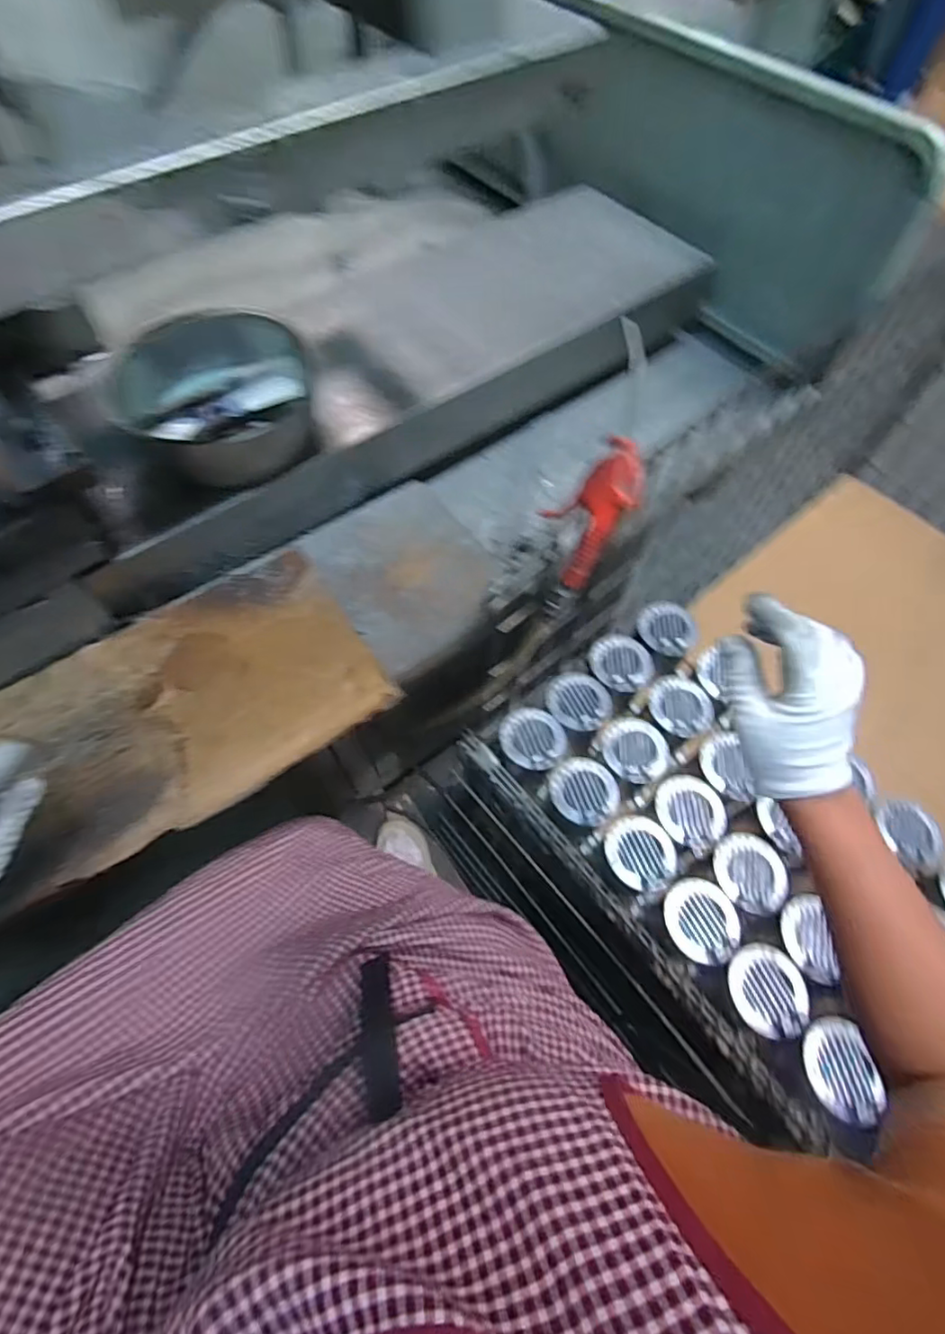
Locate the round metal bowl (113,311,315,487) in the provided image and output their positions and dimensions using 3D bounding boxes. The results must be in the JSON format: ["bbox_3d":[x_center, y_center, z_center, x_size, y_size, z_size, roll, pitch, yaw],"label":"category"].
[{"bbox_3d":[-0.243,-0.256,0.581,0.172,0.079,0.172,1,64,-1],"label":"round metal bowl"}]

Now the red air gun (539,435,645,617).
[{"bbox_3d":[0.095,-0.118,0.532,0.069,0.176,0.029,32,45,14],"label":"red air gun"}]

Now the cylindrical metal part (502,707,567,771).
[{"bbox_3d":[0.084,0.101,0.833,0.083,0.024,0.096,-25,52,-16],"label":"cylindrical metal part"}]

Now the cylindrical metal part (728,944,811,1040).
[{"bbox_3d":[0.332,0.369,0.682,0.084,0.041,0.090,1,64,-1],"label":"cylindrical metal part"}]

